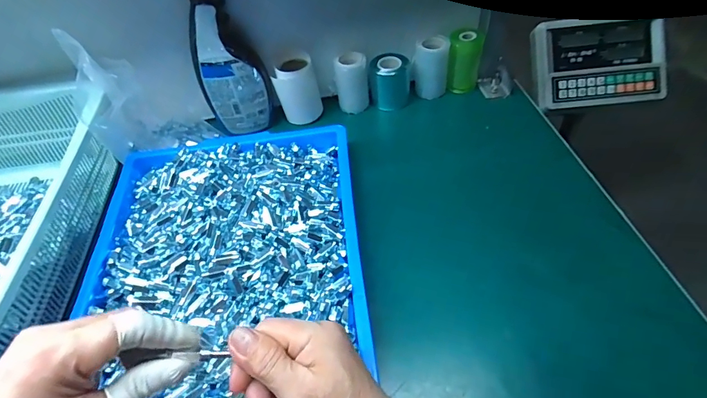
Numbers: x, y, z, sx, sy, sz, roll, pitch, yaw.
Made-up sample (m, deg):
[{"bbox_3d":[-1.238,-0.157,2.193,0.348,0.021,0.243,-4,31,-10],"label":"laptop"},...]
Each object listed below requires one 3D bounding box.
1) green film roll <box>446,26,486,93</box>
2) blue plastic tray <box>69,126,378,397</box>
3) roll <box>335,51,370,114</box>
[{"bbox_3d":[0.169,-0.208,0.616,0.046,0.086,0.044,-3,50,4],"label":"green film roll"},{"bbox_3d":[-0.130,0.094,0.418,0.280,0.055,0.420,-8,50,0],"label":"blue plastic tray"},{"bbox_3d":[-0.001,-0.173,0.601,0.046,0.080,0.036,-8,50,0],"label":"roll"}]

